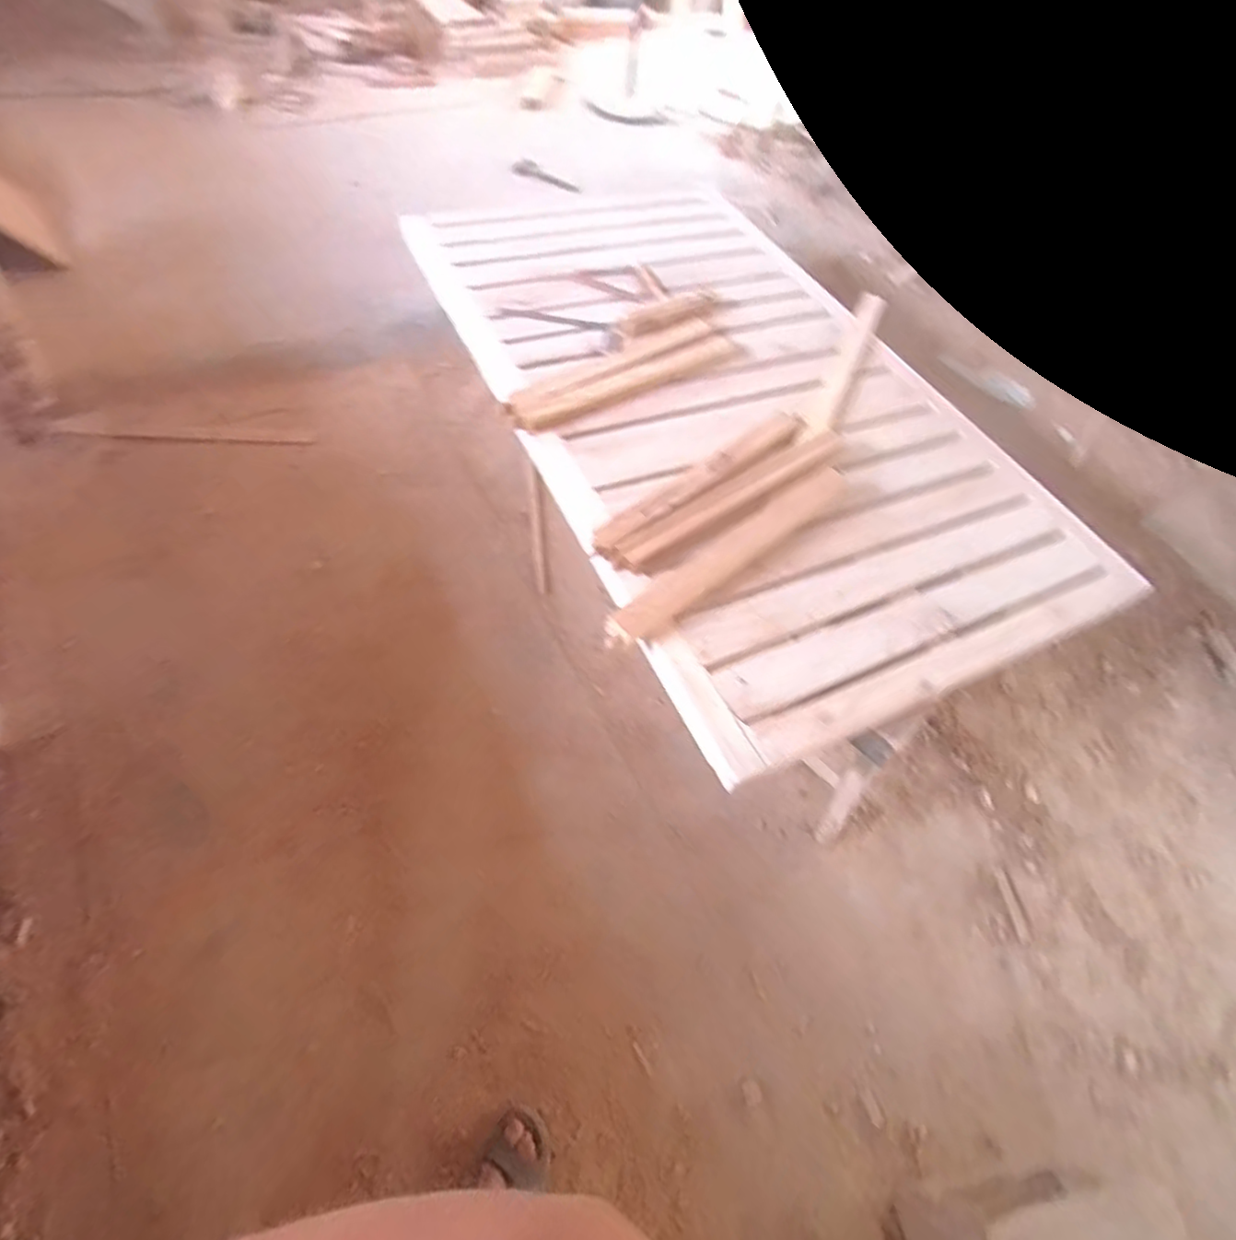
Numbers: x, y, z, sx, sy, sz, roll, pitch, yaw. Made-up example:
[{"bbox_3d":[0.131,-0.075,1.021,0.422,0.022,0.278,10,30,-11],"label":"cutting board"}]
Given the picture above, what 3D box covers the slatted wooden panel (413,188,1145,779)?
[{"bbox_3d":[0.255,-0.597,1.541,1.056,0.078,1.776,-18,61,-19],"label":"slatted wooden panel"}]

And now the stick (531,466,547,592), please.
[{"bbox_3d":[-0.240,-0.276,1.870,0.032,0.021,0.461,-3,57,-7],"label":"stick"}]

